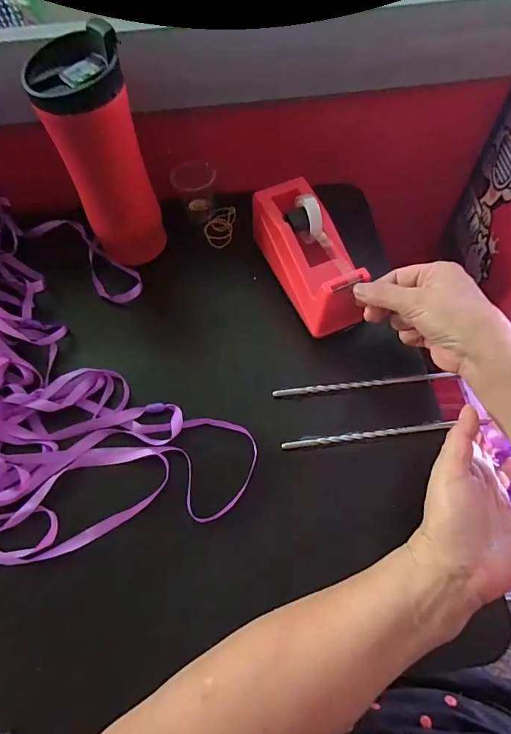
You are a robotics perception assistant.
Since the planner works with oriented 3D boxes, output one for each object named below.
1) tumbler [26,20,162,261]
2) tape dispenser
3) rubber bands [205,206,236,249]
[{"bbox_3d":[-0.137,-0.189,0.396,0.073,0.186,0.071,-20,63,-9],"label":"tumbler"},{"bbox_3d":[0.050,-0.110,0.406,0.060,0.069,0.159,-21,68,-9],"label":"tape dispenser"},{"bbox_3d":[-0.041,-0.165,0.495,0.032,0.009,0.057,6,62,5],"label":"rubber bands"}]

